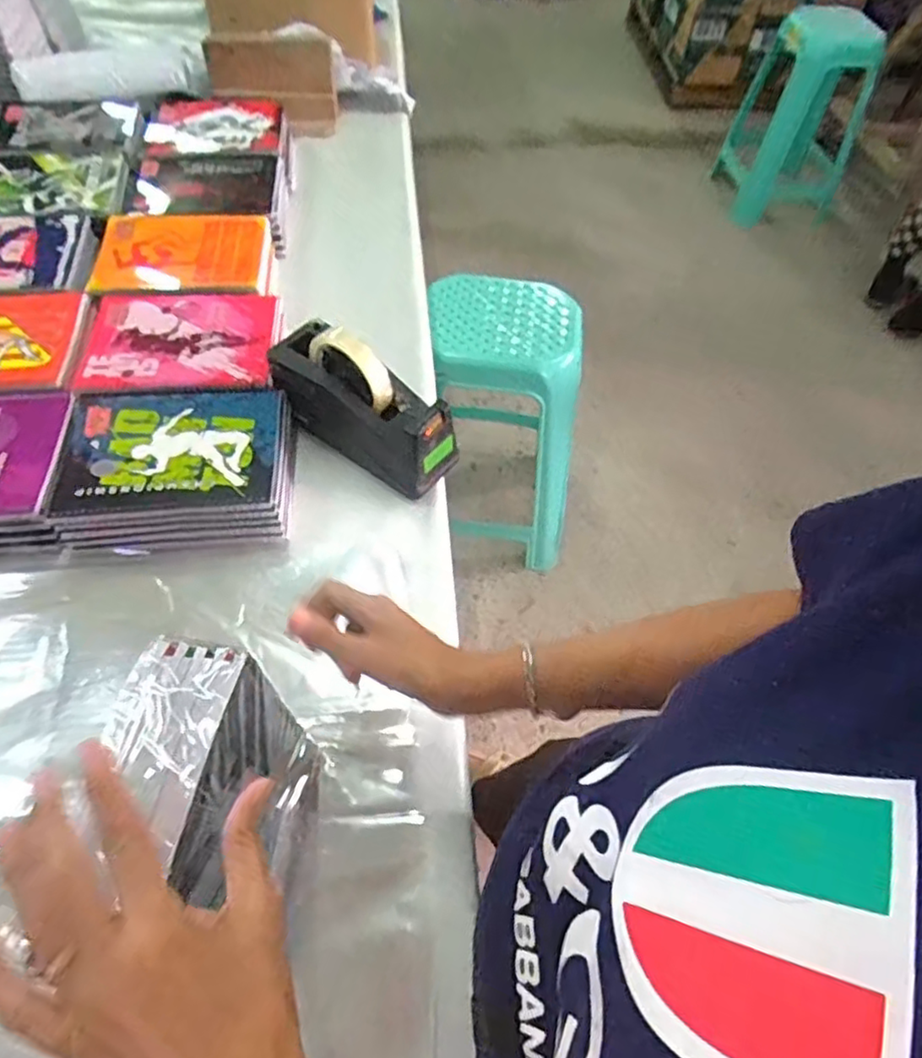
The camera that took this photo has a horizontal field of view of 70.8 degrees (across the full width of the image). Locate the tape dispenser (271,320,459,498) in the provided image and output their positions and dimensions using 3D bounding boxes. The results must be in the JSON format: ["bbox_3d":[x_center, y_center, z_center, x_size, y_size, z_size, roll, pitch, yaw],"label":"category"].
[{"bbox_3d":[-0.104,-0.129,0.670,0.204,0.114,0.078,35,61,19],"label":"tape dispenser"}]

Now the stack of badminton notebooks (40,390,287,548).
[{"bbox_3d":[-0.279,-0.064,0.650,0.208,0.053,0.164,-5,56,-6],"label":"stack of badminton notebooks"}]

